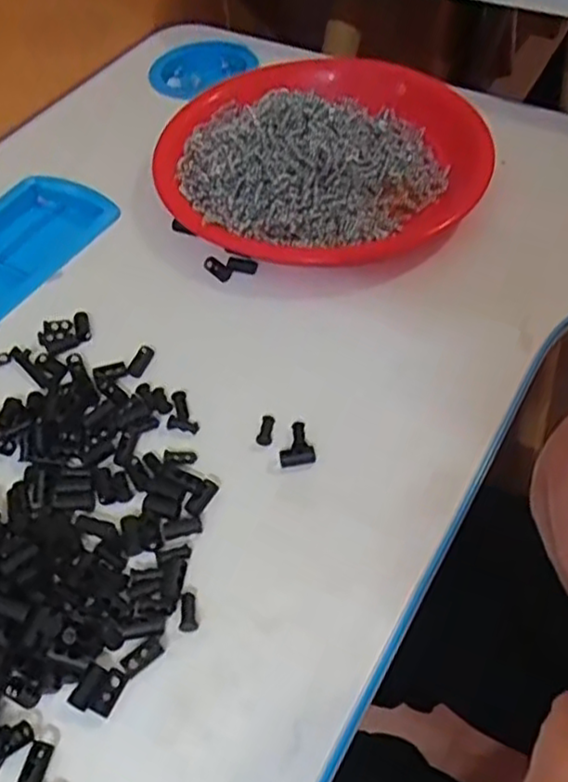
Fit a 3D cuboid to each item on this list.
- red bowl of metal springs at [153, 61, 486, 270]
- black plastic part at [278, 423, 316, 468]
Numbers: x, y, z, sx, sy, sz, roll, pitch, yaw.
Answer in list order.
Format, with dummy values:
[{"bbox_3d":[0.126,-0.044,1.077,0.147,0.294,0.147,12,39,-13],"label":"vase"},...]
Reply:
[{"bbox_3d":[0.023,-0.176,0.464,0.214,0.048,0.217,-2,52,2],"label":"red bowl of metal springs"},{"bbox_3d":[0.005,0.027,0.351,0.018,0.006,0.025,-13,52,-7],"label":"black plastic part"}]

